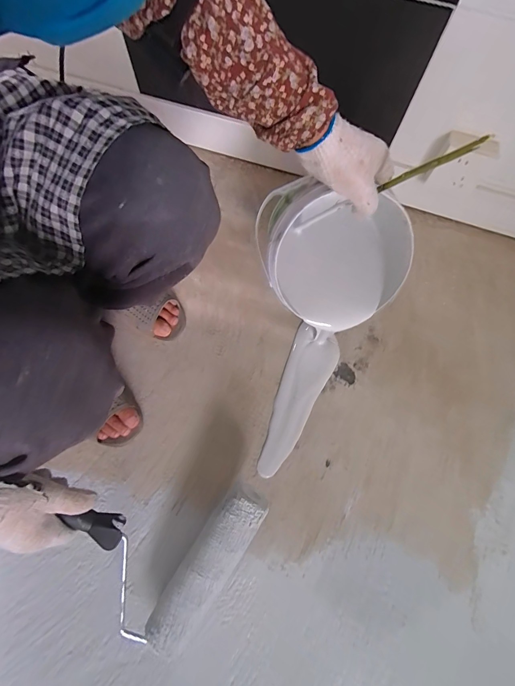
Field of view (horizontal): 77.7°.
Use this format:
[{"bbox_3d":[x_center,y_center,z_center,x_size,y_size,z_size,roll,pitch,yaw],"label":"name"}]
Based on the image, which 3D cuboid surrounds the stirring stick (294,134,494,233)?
[{"bbox_3d":[0.135,-0.184,0.404,0.012,0.286,0.012,45,72,-22],"label":"stirring stick"}]

